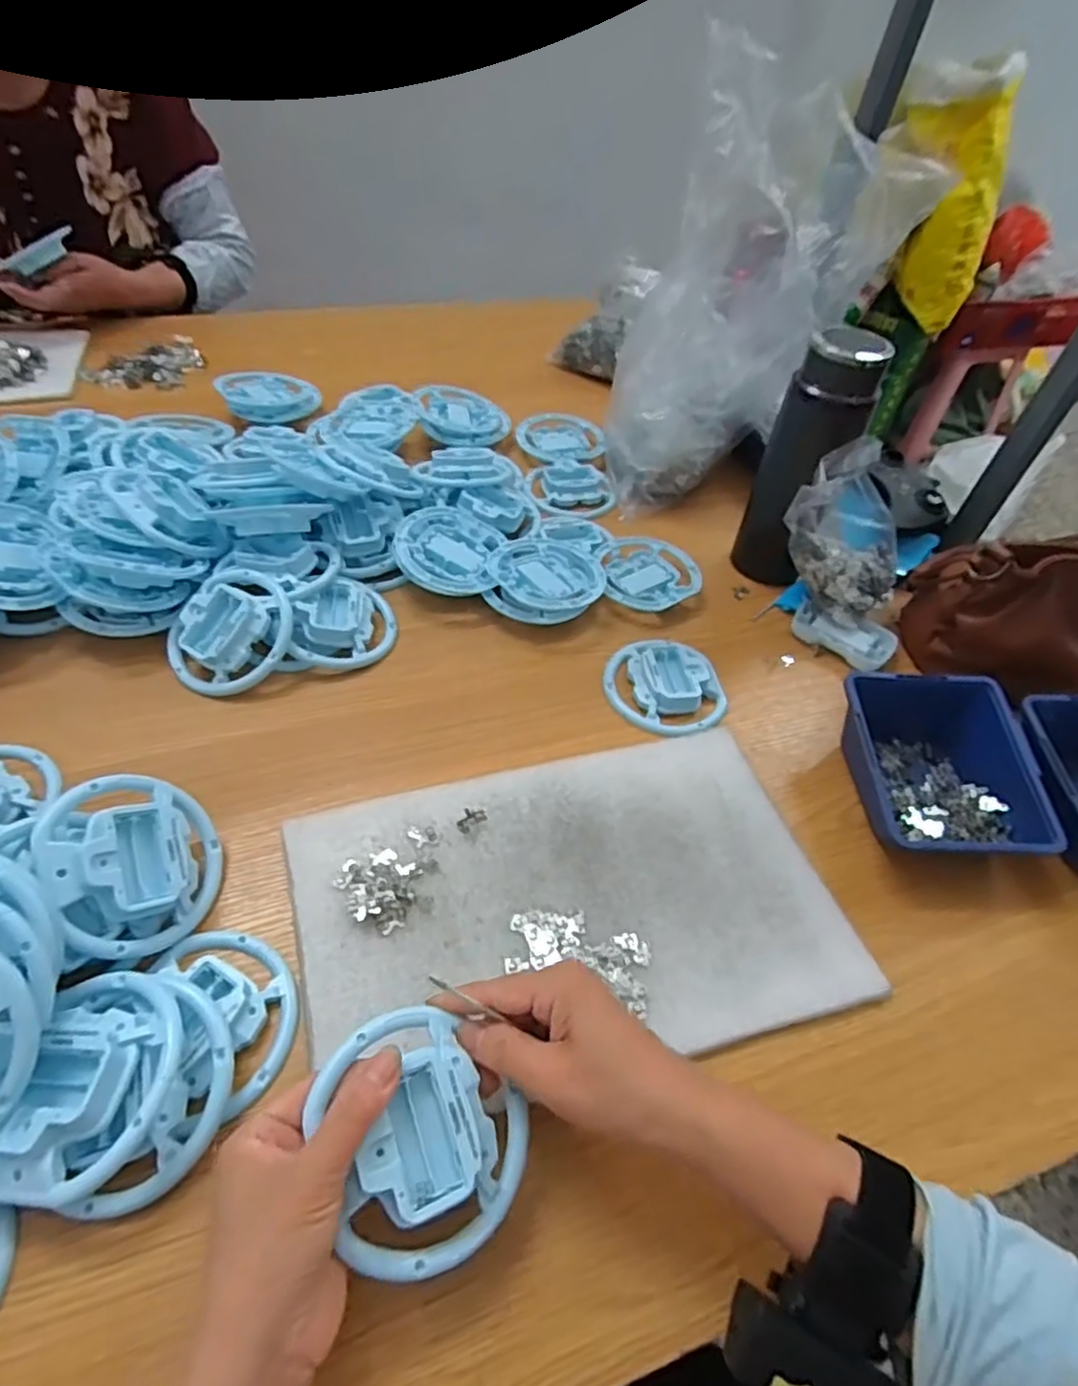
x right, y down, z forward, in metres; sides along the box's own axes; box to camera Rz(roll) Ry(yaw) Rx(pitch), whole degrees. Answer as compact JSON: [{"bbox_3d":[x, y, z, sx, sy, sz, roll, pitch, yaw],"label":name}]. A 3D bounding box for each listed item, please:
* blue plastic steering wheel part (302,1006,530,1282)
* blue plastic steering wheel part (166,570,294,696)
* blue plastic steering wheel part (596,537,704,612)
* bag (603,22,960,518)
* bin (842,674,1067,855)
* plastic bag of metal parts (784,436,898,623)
[{"bbox_3d":[-0.056,0.202,0.313,0.101,0.029,0.089,41,49,18],"label":"blue plastic steering wheel part"},{"bbox_3d":[-0.245,-0.049,0.540,0.087,0.028,0.101,33,81,13],"label":"blue plastic steering wheel part"},{"bbox_3d":[0.104,-0.118,0.665,0.093,0.020,0.099,3,48,-4],"label":"blue plastic steering wheel part"},{"bbox_3d":[0.201,-0.376,0.690,0.216,0.348,0.151,-3,49,-9],"label":"bag"},{"bbox_3d":[0.291,0.056,0.508,0.125,0.064,0.142,4,48,-3],"label":"bin"},{"bbox_3d":[0.281,-0.140,0.618,0.102,0.148,0.096,32,53,20],"label":"plastic bag of metal parts"}]

